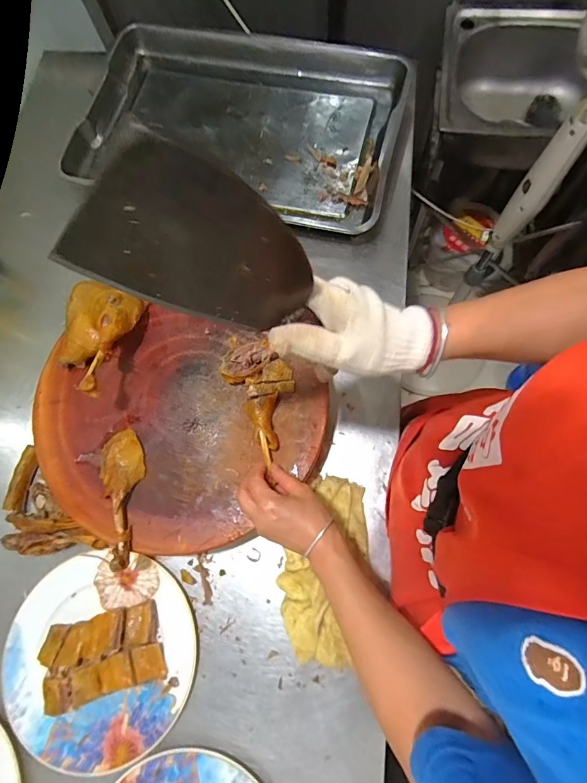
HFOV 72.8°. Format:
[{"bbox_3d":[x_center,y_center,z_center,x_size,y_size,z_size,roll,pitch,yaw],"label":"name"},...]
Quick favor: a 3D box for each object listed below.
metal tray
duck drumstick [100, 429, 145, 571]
[{"bbox_3d":[-0.106,-0.483,0.732,0.575,0.088,0.349,14,77,8],"label":"metal tray"},{"bbox_3d":[-0.216,0.134,0.510,0.048,0.025,0.167,-9,76,-1],"label":"duck drumstick"}]

